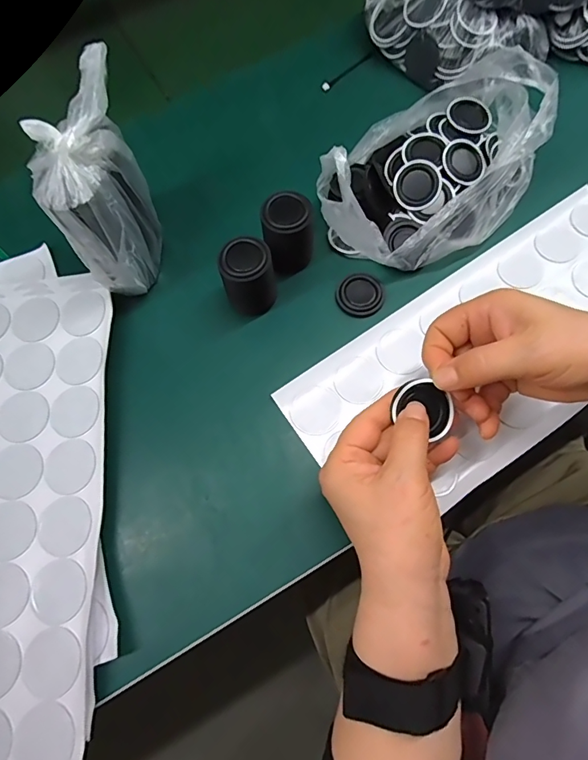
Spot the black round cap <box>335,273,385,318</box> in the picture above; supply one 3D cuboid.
[{"bbox_3d":[0.054,-0.070,0.359,0.037,0.005,0.038,-1,70,2],"label":"black round cap"}]

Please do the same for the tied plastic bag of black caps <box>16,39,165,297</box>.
[{"bbox_3d":[-0.136,-0.135,0.325,0.058,0.126,0.107,-13,70,-2],"label":"tied plastic bag of black caps"}]

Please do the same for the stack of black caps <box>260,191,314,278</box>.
[{"bbox_3d":[-0.005,-0.117,0.352,0.037,0.052,0.036,-6,70,1],"label":"stack of black caps"}]

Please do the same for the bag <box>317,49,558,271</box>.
[{"bbox_3d":[0.113,-0.177,0.353,0.141,0.082,0.198,30,75,12],"label":"bag"}]

